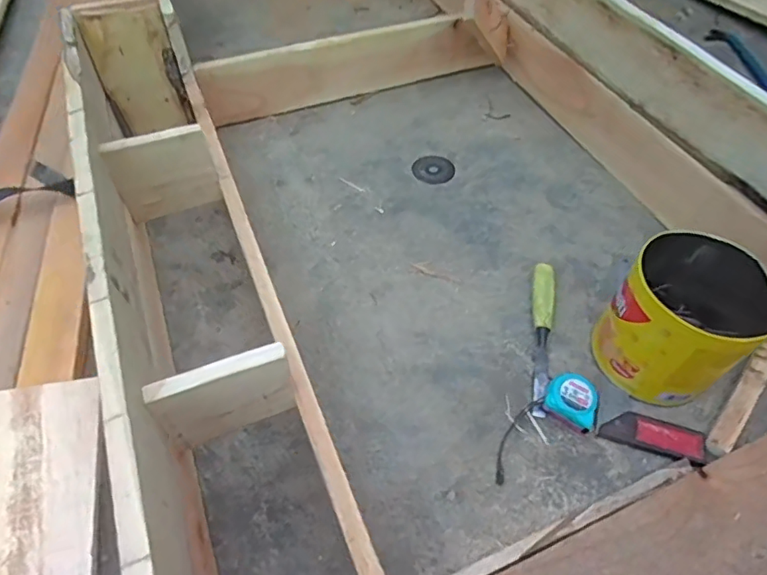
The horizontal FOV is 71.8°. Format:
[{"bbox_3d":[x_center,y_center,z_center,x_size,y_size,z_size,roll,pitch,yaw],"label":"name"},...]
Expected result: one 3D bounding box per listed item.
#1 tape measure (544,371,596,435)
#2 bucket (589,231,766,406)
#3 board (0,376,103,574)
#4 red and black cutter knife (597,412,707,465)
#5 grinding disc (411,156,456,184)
[{"bbox_3d":[0.233,0.138,0.651,0.065,0.037,0.057,29,58,18],"label":"tape measure"},{"bbox_3d":[0.364,0.040,0.656,0.161,0.157,0.148,1,54,-2],"label":"bucket"},{"bbox_3d":[-0.354,0.208,0.530,0.122,0.011,0.236,-6,56,-16],"label":"board"},{"bbox_3d":[0.329,0.179,0.642,0.124,0.012,0.047,15,55,8],"label":"red and black cutter knife"},{"bbox_3d":[0.088,-0.208,0.929,0.074,0.004,0.072,1,54,-2],"label":"grinding disc"}]

